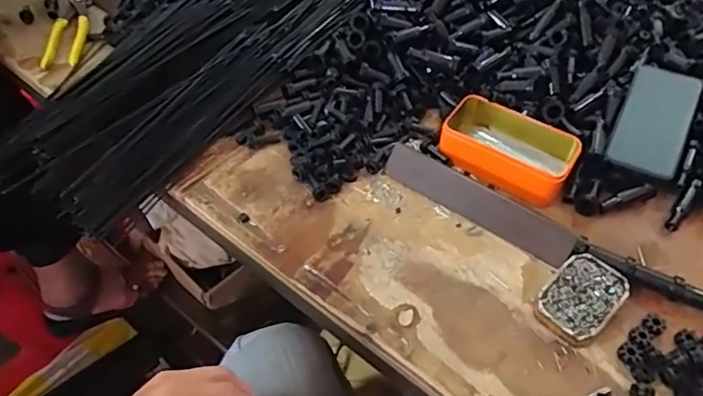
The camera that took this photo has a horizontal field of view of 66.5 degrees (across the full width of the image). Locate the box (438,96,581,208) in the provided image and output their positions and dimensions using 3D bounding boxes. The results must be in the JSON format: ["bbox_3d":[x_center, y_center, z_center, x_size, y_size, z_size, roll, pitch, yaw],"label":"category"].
[{"bbox_3d":[0.180,-0.058,0.623,0.147,0.045,0.083,30,57,19],"label":"box"}]

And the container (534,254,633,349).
[{"bbox_3d":[0.221,0.097,0.517,0.095,0.024,0.058,-36,62,-25],"label":"container"}]

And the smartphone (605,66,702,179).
[{"bbox_3d":[0.354,-0.092,0.626,0.072,0.009,0.162,20,65,26],"label":"smartphone"}]

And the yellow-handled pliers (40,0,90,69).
[{"bbox_3d":[-0.402,-0.242,0.771,0.050,0.020,0.153,-3,53,-4],"label":"yellow-handled pliers"}]

